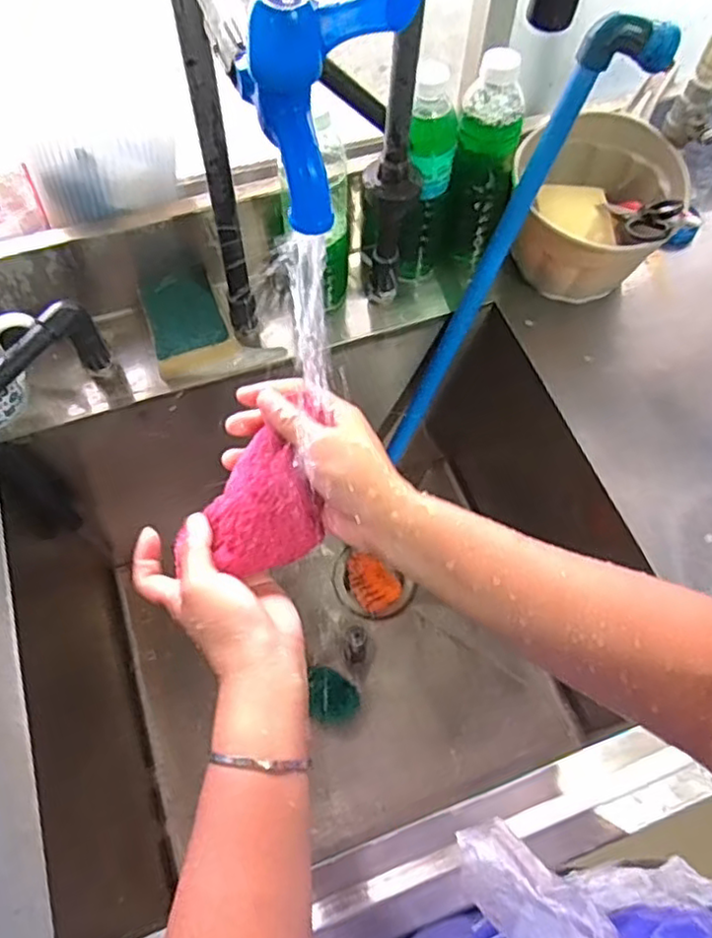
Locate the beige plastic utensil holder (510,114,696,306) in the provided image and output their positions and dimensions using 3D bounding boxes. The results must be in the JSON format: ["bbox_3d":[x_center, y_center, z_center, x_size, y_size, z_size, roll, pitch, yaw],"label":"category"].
[{"bbox_3d":[0.242,-0.267,0.680,0.156,0.110,0.189,18,63,9],"label":"beige plastic utensil holder"}]

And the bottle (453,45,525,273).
[{"bbox_3d":[0.121,-0.289,0.628,0.050,0.202,0.052,0,61,0],"label":"bottle"}]

